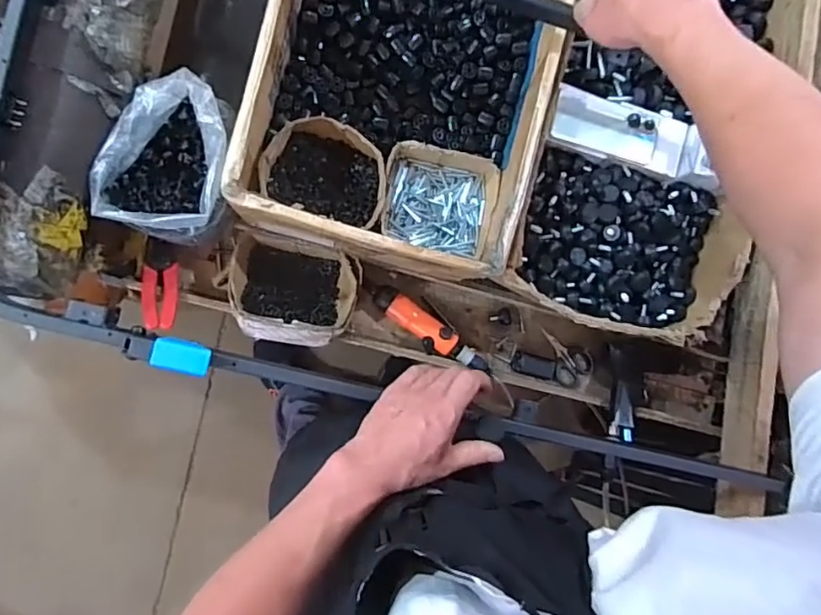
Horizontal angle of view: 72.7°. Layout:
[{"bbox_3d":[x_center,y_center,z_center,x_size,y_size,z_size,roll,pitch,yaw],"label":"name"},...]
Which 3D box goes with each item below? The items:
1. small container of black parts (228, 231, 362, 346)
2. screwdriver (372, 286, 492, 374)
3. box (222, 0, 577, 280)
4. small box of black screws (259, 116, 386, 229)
[{"bbox_3d":[-0.165,-0.023,0.781,0.174,0.086,0.140,13,89,-9],"label":"small container of black parts"},{"bbox_3d":[0.033,0.034,0.853,0.210,0.042,0.061,42,85,-7],"label":"screwdriver"},{"bbox_3d":[0.010,-0.342,0.727,0.354,0.161,0.562,15,89,-9],"label":"box"},{"bbox_3d":[-0.112,-0.183,0.755,0.157,0.050,0.129,16,88,-9],"label":"small box of black screws"}]

